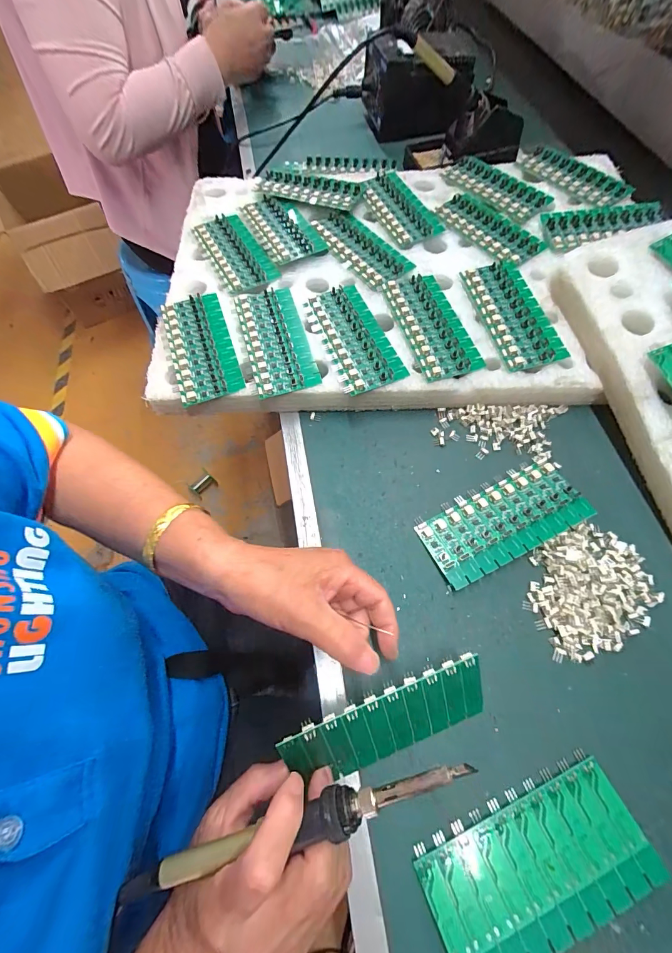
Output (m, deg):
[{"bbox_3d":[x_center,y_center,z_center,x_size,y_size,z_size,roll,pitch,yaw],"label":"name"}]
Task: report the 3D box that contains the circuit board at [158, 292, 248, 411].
[{"bbox_3d":[-0.140,-0.136,0.376,0.061,0.007,0.133,-18,70,-7],"label":"circuit board"}]

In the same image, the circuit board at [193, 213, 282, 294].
[{"bbox_3d":[-0.121,-0.266,0.430,0.060,0.010,0.135,-28,68,-9],"label":"circuit board"}]

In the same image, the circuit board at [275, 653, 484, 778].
[{"bbox_3d":[0.036,0.165,0.241,0.136,0.006,0.062,-18,114,-10],"label":"circuit board"}]

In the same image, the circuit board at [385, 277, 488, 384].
[{"bbox_3d":[0.099,-0.160,0.377,0.060,0.008,0.137,-15,69,-6],"label":"circuit board"}]

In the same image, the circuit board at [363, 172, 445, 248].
[{"bbox_3d":[0.078,-0.339,0.456,0.061,0.010,0.129,-24,70,-9],"label":"circuit board"}]

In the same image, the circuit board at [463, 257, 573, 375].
[{"bbox_3d":[0.182,-0.171,0.377,0.063,0.009,0.139,-10,69,-4],"label":"circuit board"}]

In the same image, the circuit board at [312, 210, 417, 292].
[{"bbox_3d":[0.030,-0.272,0.426,0.058,0.005,0.134,-34,72,-12],"label":"circuit board"}]

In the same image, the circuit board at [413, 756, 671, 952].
[{"bbox_3d":[0.125,0.242,0.224,0.137,0.004,0.063,-23,58,-7],"label":"circuit board"}]

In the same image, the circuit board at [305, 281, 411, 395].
[{"bbox_3d":[0.016,-0.145,0.372,0.066,0.008,0.135,-20,70,-8],"label":"circuit board"}]

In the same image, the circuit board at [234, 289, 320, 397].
[{"bbox_3d":[-0.063,-0.143,0.374,0.061,0.007,0.134,-15,69,-6],"label":"circuit board"}]

